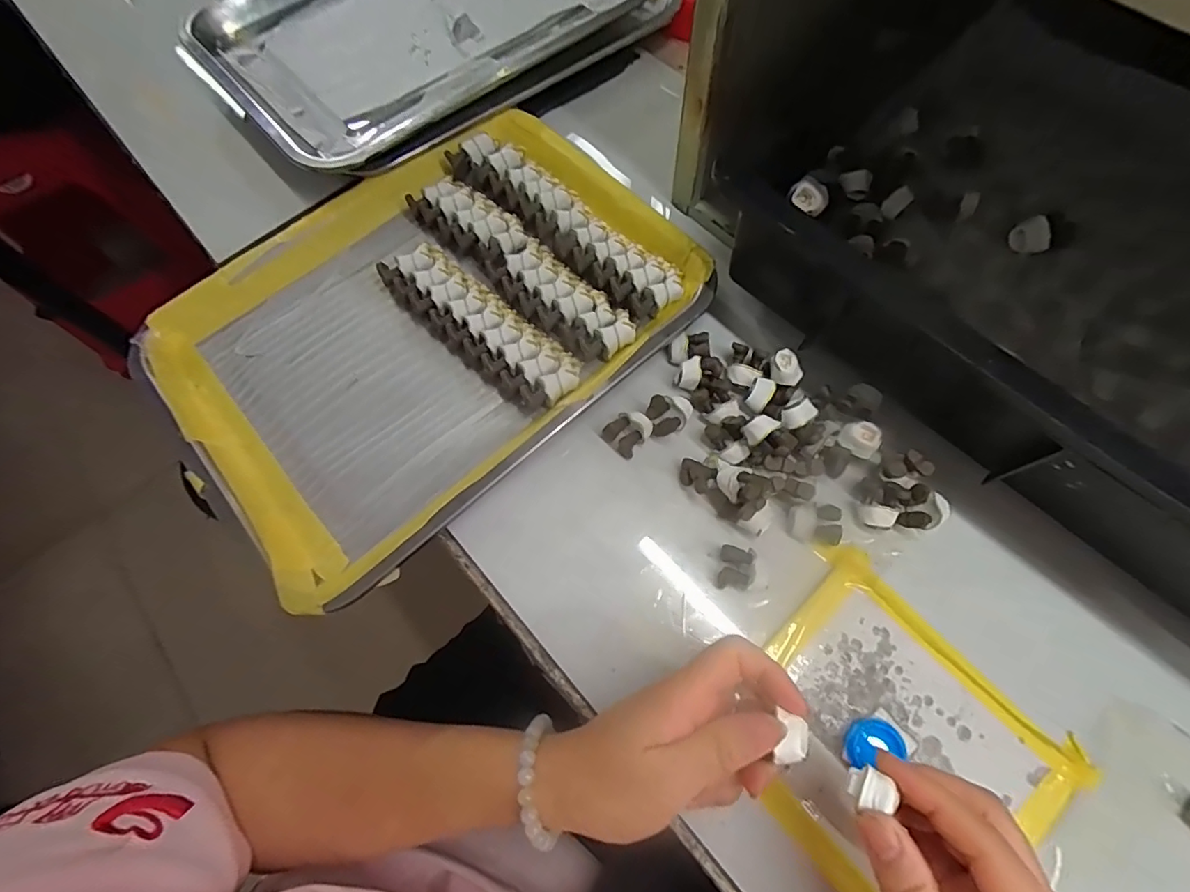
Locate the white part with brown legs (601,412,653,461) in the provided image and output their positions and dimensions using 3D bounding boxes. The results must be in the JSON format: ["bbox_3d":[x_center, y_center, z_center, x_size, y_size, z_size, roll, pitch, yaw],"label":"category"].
[{"bbox_3d":[0.021,-0.010,0.337,0.023,0.015,0.027,41,76,15],"label":"white part with brown legs"}]

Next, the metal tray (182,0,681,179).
[{"bbox_3d":[-0.161,-0.395,0.476,0.358,0.032,0.300,-37,73,-11],"label":"metal tray"}]

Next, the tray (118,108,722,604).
[{"bbox_3d":[-0.120,-0.091,0.370,0.344,0.034,0.259,-40,74,-12],"label":"tray"}]

